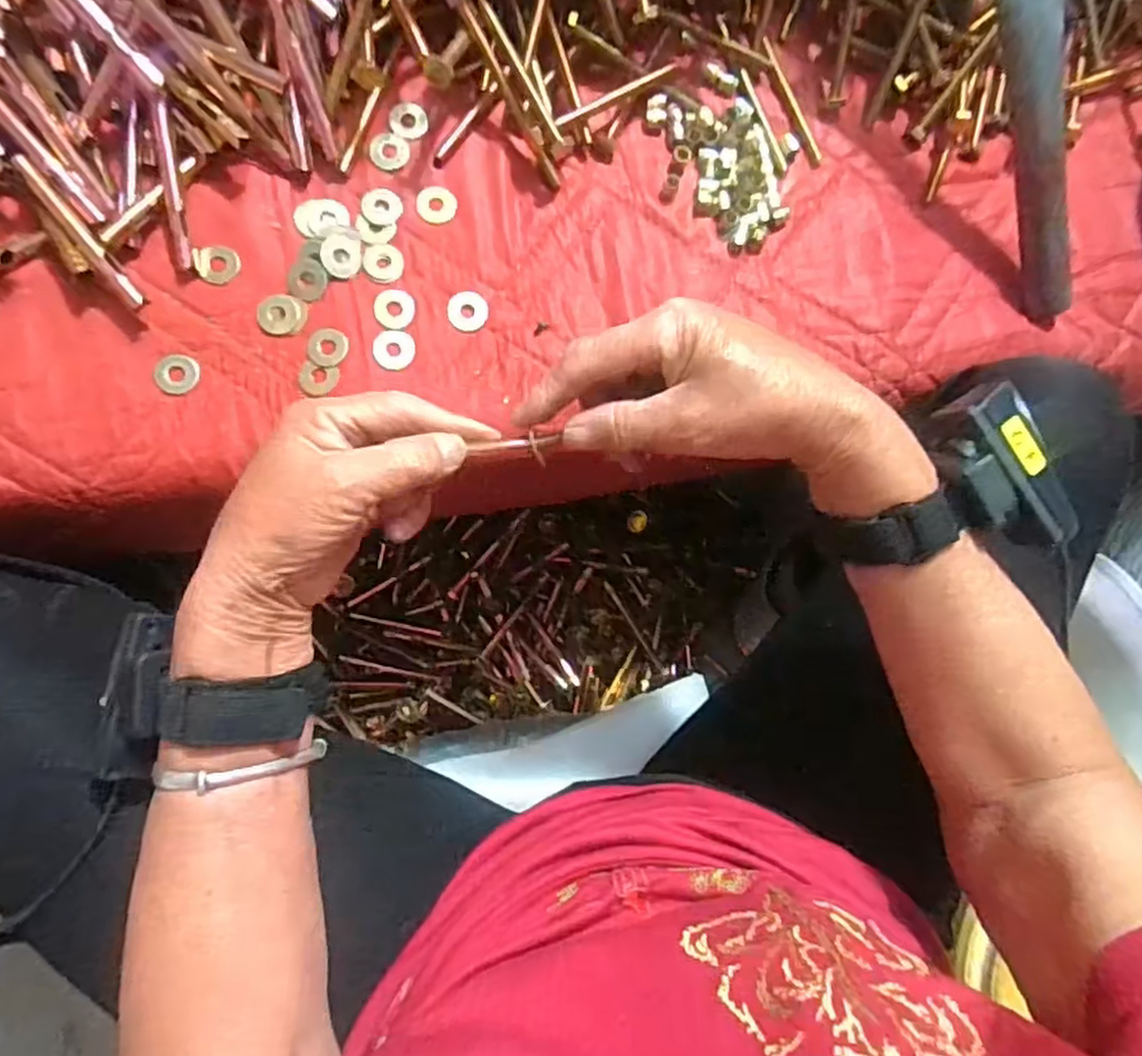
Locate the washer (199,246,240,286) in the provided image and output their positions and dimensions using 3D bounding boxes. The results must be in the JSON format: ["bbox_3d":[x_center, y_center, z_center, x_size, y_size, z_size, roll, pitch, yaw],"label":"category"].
[{"bbox_3d":[-0.187,-0.140,0.384,0.017,0.004,0.021,19,81,-6],"label":"washer"}]

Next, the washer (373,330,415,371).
[{"bbox_3d":[-0.096,-0.097,0.390,0.022,0.004,0.023,2,83,-8],"label":"washer"}]

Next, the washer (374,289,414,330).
[{"bbox_3d":[-0.097,-0.121,0.396,0.021,0.004,0.023,1,84,-8],"label":"washer"}]

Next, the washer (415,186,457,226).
[{"bbox_3d":[-0.076,-0.182,0.405,0.022,0.004,0.022,2,83,-8],"label":"washer"}]

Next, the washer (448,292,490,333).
[{"bbox_3d":[-0.057,-0.121,0.400,0.023,0.004,0.023,3,83,-8],"label":"washer"}]

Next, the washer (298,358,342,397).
[{"bbox_3d":[-0.136,-0.080,0.386,0.021,0.004,0.017,13,82,-7],"label":"washer"}]

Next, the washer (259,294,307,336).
[{"bbox_3d":[-0.155,-0.115,0.387,0.025,0.004,0.021,-5,85,-9],"label":"washer"}]

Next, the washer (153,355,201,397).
[{"bbox_3d":[-0.207,-0.081,0.377,0.021,0.004,0.022,1,84,-8],"label":"washer"}]

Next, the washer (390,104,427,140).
[{"bbox_3d":[-0.091,-0.230,0.406,0.021,0.004,0.022,2,84,-8],"label":"washer"}]

